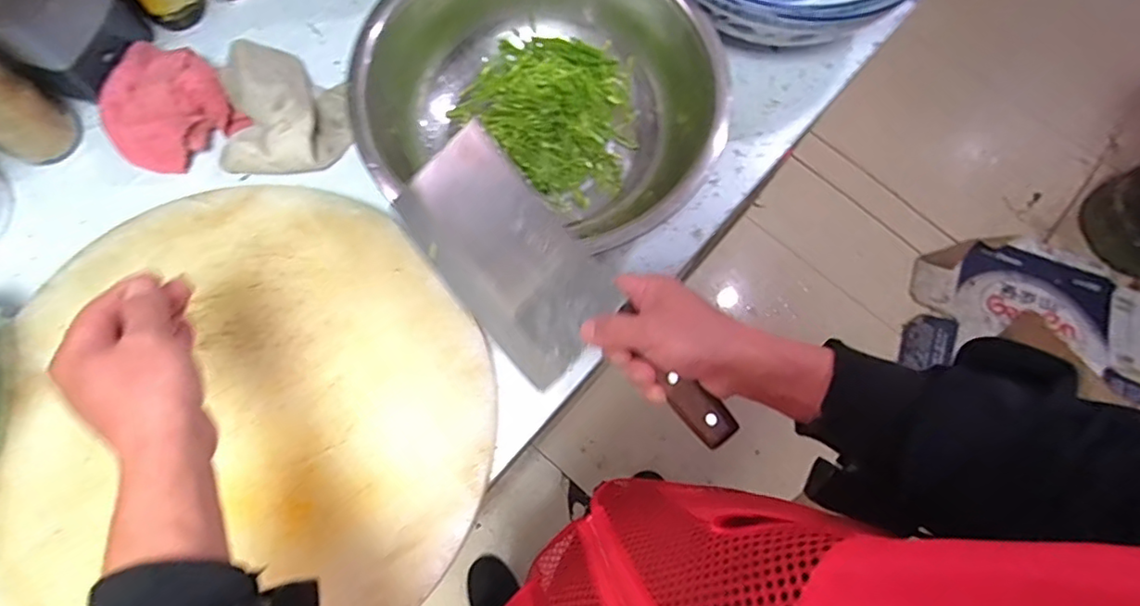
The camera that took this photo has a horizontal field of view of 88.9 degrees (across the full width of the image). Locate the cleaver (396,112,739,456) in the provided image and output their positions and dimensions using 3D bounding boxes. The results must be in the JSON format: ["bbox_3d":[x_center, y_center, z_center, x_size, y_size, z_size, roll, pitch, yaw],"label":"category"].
[{"bbox_3d":[-0.021,-0.004,0.464,0.105,0.024,0.297,-41,81,12],"label":"cleaver"}]

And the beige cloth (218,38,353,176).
[{"bbox_3d":[-0.315,-0.214,0.629,0.134,0.077,0.159,-6,74,-3],"label":"beige cloth"}]

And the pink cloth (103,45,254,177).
[{"bbox_3d":[-0.445,-0.216,0.627,0.139,0.062,0.129,39,76,9],"label":"pink cloth"}]

